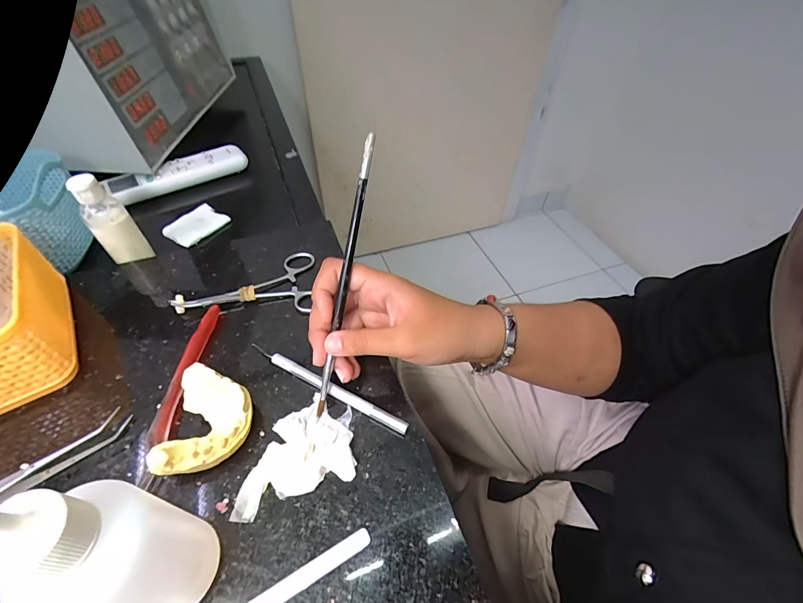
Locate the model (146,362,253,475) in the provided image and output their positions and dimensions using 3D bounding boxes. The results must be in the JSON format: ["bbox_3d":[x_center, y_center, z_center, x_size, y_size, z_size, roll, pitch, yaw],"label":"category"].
[{"bbox_3d":[-0.123,0.077,0.239,0.049,0.027,0.065,0,49,-2],"label":"model"}]

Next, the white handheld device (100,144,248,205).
[{"bbox_3d":[-0.278,-0.162,0.461,0.160,0.023,0.037,-27,55,-23],"label":"white handheld device"}]

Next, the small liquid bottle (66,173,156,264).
[{"bbox_3d":[-0.262,-0.070,0.335,0.031,0.089,0.021,-14,51,-14],"label":"small liquid bottle"}]

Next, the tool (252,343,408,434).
[{"bbox_3d":[-0.056,0.061,0.268,0.133,0.008,0.008,23,52,17],"label":"tool"}]

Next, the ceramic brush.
[{"bbox_3d":[-0.037,-0.013,0.244,0.006,0.184,0.010,14,10,8],"label":"ceramic brush"}]

